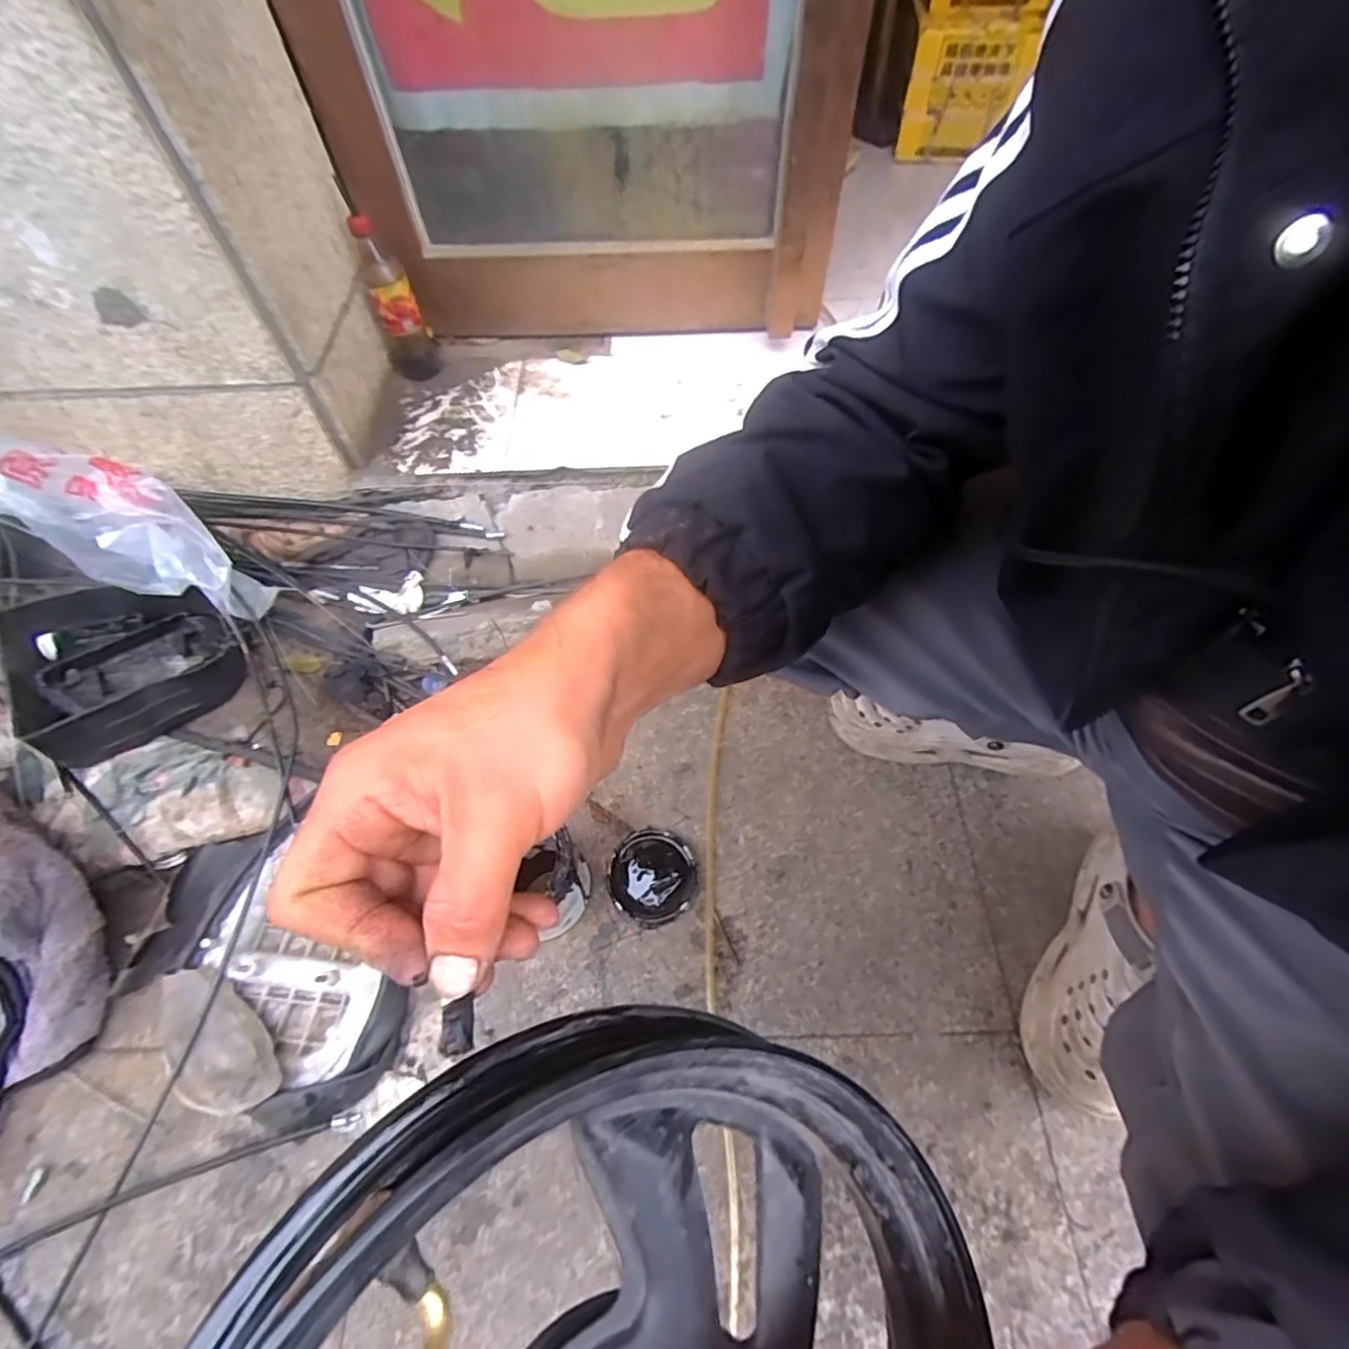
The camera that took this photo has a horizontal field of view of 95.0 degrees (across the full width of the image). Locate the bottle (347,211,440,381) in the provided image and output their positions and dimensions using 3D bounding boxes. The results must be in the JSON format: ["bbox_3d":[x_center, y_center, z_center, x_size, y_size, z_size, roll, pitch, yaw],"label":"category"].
[{"bbox_3d":[-0.418,-0.555,0.931,0.073,0.208,0.070,-21,61,-11],"label":"bottle"}]

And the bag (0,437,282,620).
[{"bbox_3d":[-0.675,-0.177,0.705,0.394,0.146,0.096,25,57,-20],"label":"bag"}]

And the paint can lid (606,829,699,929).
[{"bbox_3d":[-0.023,0.217,0.666,0.095,0.025,0.093,-1,59,1],"label":"paint can lid"}]

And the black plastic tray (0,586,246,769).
[{"bbox_3d":[-0.653,-0.022,0.729,0.200,0.086,0.205,38,67,21],"label":"black plastic tray"}]

